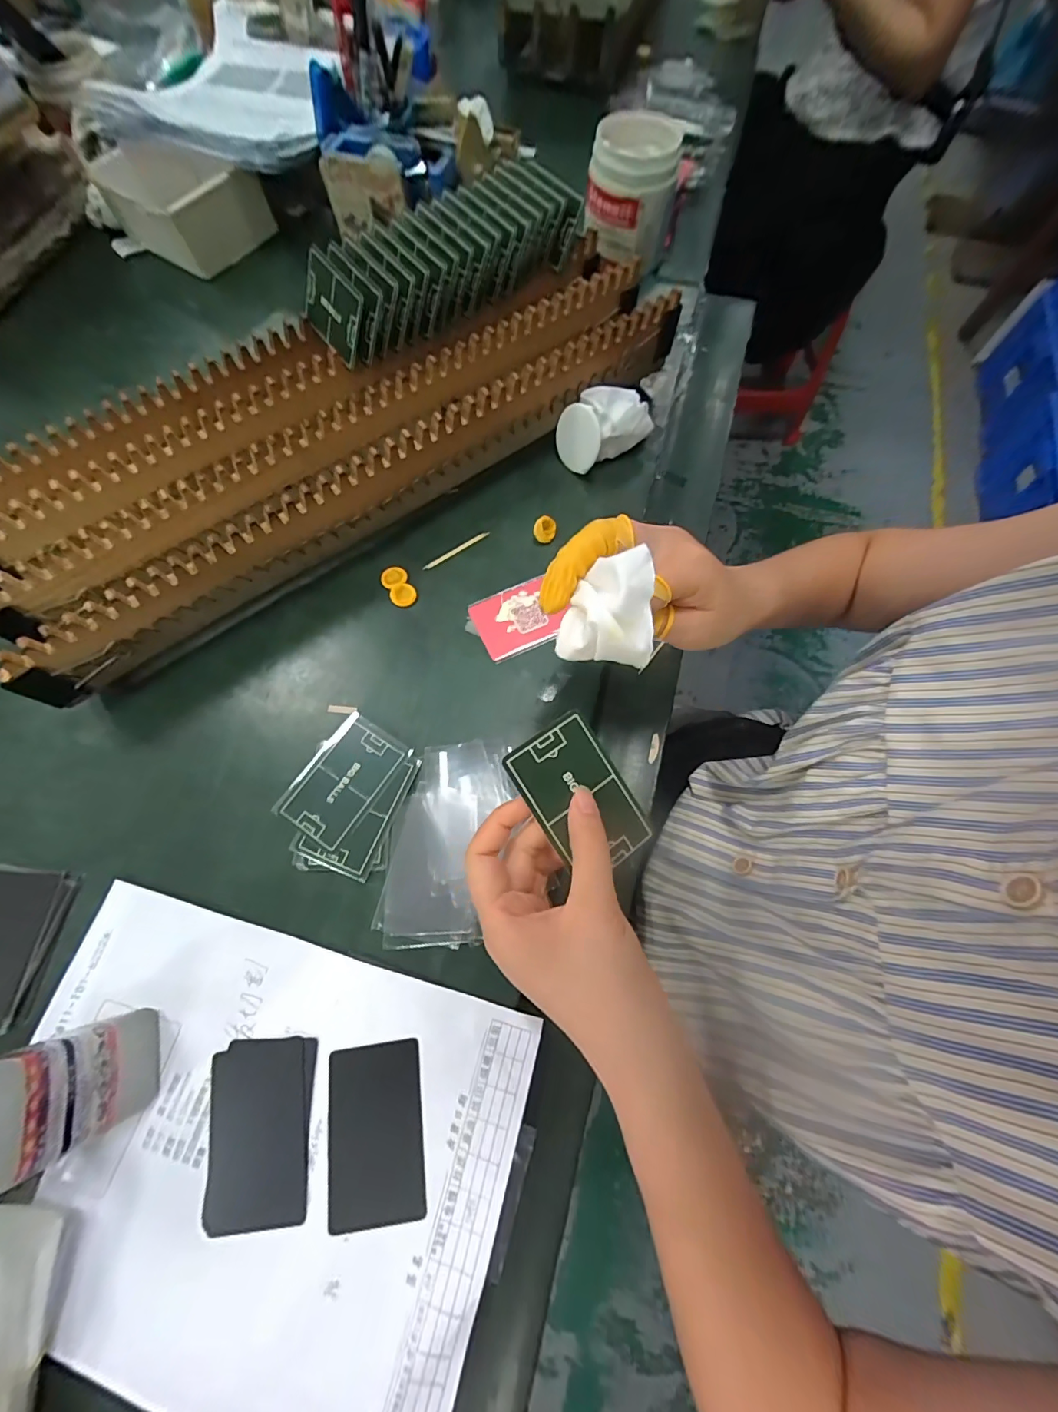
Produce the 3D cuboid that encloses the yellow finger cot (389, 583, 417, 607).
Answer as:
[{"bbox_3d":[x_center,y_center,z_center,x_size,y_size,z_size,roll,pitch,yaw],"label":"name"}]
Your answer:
[{"bbox_3d":[-0.105,-0.092,0.384,0.021,0.005,0.019,-10,71,-3],"label":"yellow finger cot"}]

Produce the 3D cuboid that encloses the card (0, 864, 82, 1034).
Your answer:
[{"bbox_3d":[-0.347,0.155,0.303,0.063,0.005,0.092,10,72,0],"label":"card"}]

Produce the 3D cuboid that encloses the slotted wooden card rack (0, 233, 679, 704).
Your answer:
[{"bbox_3d":[-0.151,-0.231,0.394,0.574,0.078,0.190,-34,74,-11],"label":"slotted wooden card rack"}]

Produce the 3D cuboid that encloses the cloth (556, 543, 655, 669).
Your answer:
[{"bbox_3d":[0.038,-0.047,0.221,0.043,0.026,0.047,9,71,3],"label":"cloth"}]

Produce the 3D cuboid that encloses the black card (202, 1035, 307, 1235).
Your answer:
[{"bbox_3d":[-0.157,0.247,0.268,0.053,0.004,0.087,-9,71,-3],"label":"black card"}]

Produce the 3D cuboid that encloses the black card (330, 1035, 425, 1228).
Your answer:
[{"bbox_3d":[-0.088,0.245,0.266,0.054,0.004,0.084,-7,71,-2],"label":"black card"}]

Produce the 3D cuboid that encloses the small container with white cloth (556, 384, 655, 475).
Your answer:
[{"bbox_3d":[0.066,-0.250,0.419,0.081,0.049,0.047,-31,74,-10],"label":"small container with white cloth"}]

